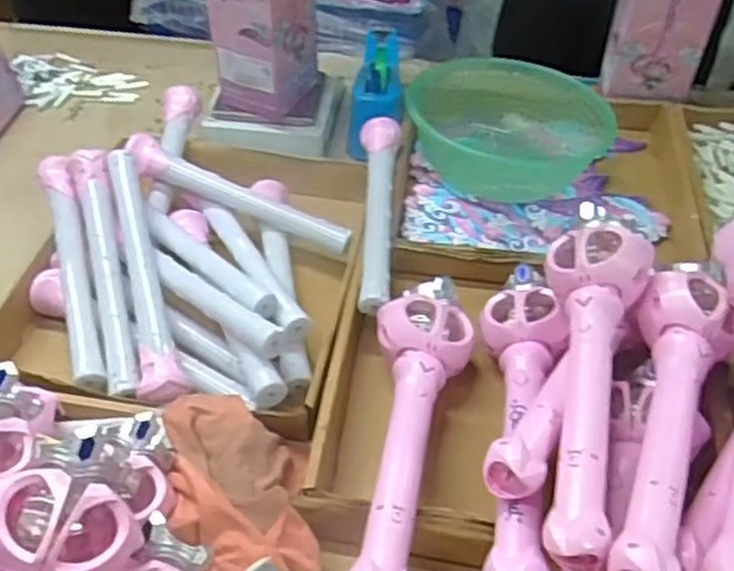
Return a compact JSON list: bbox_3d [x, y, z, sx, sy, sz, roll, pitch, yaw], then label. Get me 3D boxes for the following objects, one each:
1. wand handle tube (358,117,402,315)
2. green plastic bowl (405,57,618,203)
[{"bbox_3d":[0.014,-0.093,0.902,0.049,0.044,0.312,1,46,2],"label":"wand handle tube"},{"bbox_3d":[0.186,-0.209,1.030,0.264,0.092,0.223,4,46,4],"label":"green plastic bowl"}]

